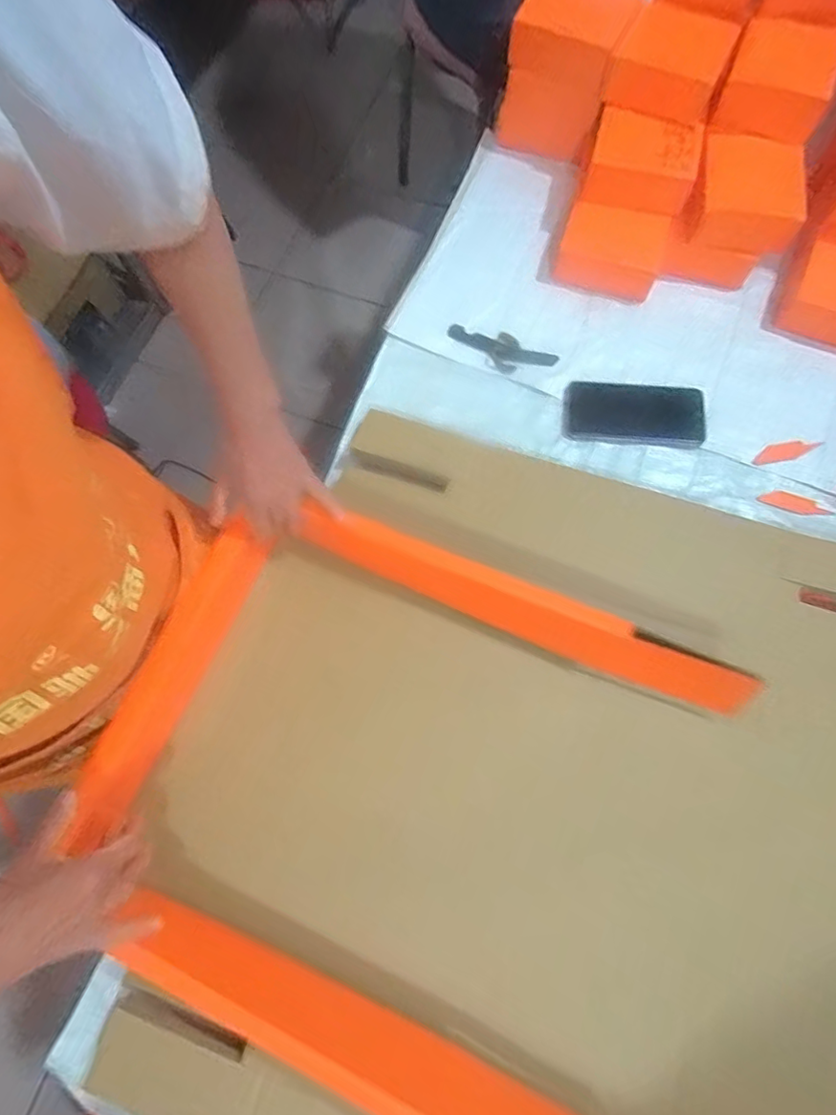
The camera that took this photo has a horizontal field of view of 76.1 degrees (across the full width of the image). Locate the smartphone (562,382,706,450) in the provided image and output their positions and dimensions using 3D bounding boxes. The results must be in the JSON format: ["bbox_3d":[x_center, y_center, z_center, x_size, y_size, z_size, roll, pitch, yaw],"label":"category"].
[{"bbox_3d":[0.263,-0.174,0.651,0.166,0.009,0.083,5,73,3],"label":"smartphone"}]

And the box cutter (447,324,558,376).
[{"bbox_3d":[0.103,-0.265,0.683,0.139,0.007,0.047,27,75,9],"label":"box cutter"}]

